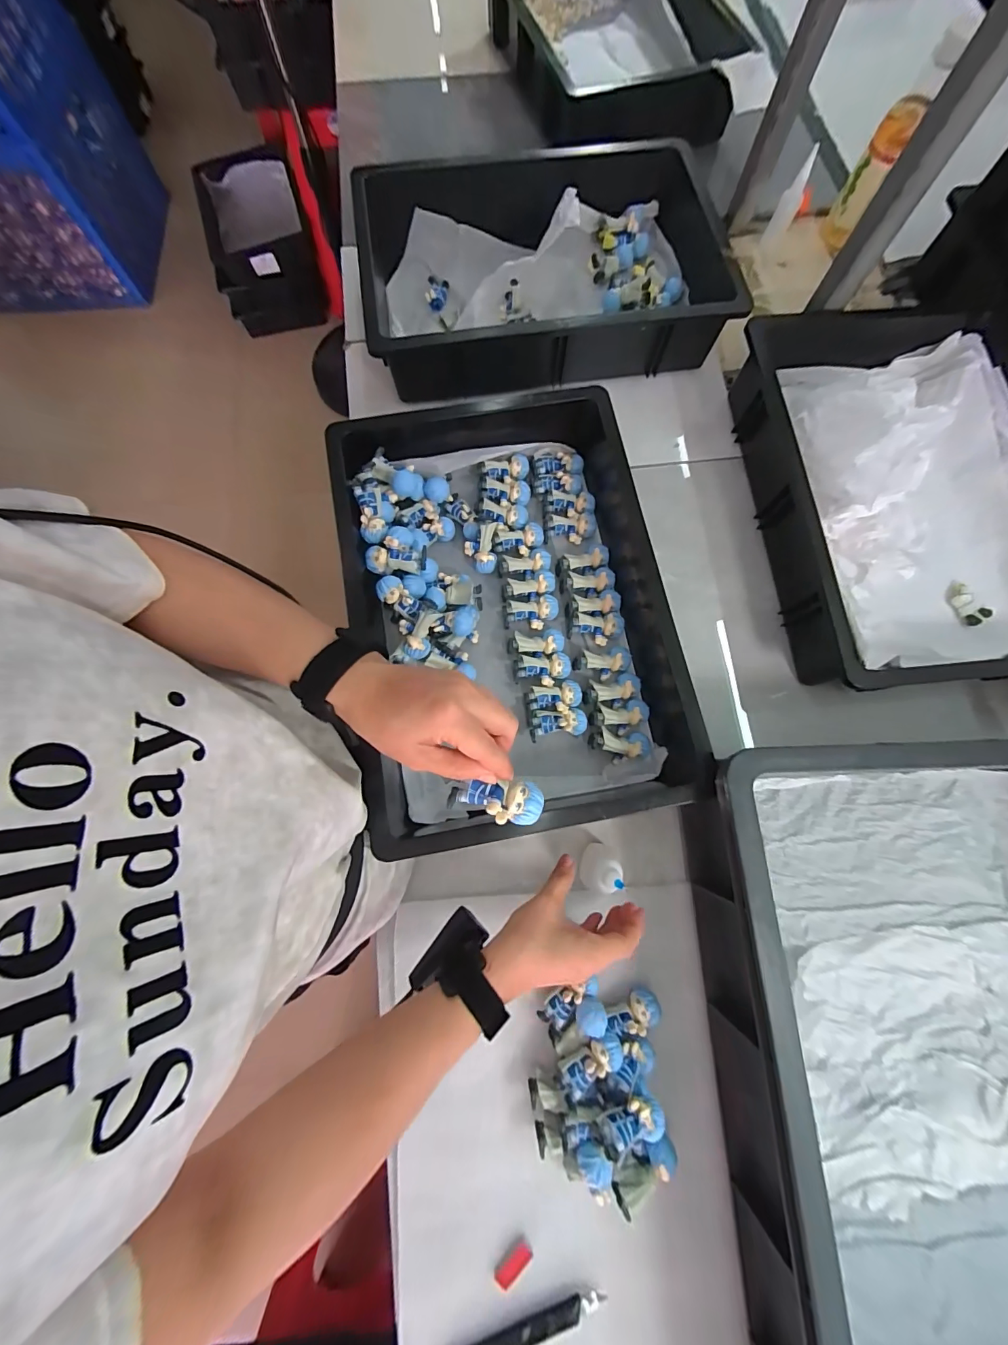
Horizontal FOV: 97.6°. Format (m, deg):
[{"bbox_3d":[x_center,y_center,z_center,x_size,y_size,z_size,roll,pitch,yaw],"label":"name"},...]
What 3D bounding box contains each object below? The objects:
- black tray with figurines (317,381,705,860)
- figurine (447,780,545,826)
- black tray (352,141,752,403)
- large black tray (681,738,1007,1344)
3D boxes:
[{"bbox_3d":[0.010,-0.064,0.475,0.343,0.089,0.465,-5,76,-2],"label":"black tray with figurines"},{"bbox_3d":[-0.007,0.085,0.292,0.064,0.019,0.027,4,77,8],"label":"figurine"},{"bbox_3d":[0.069,-0.533,0.582,0.491,0.097,0.314,-8,76,-2],"label":"black tray"},{"bbox_3d":[0.398,0.357,0.357,0.406,0.113,0.587,-2,78,-1],"label":"large black tray"}]

